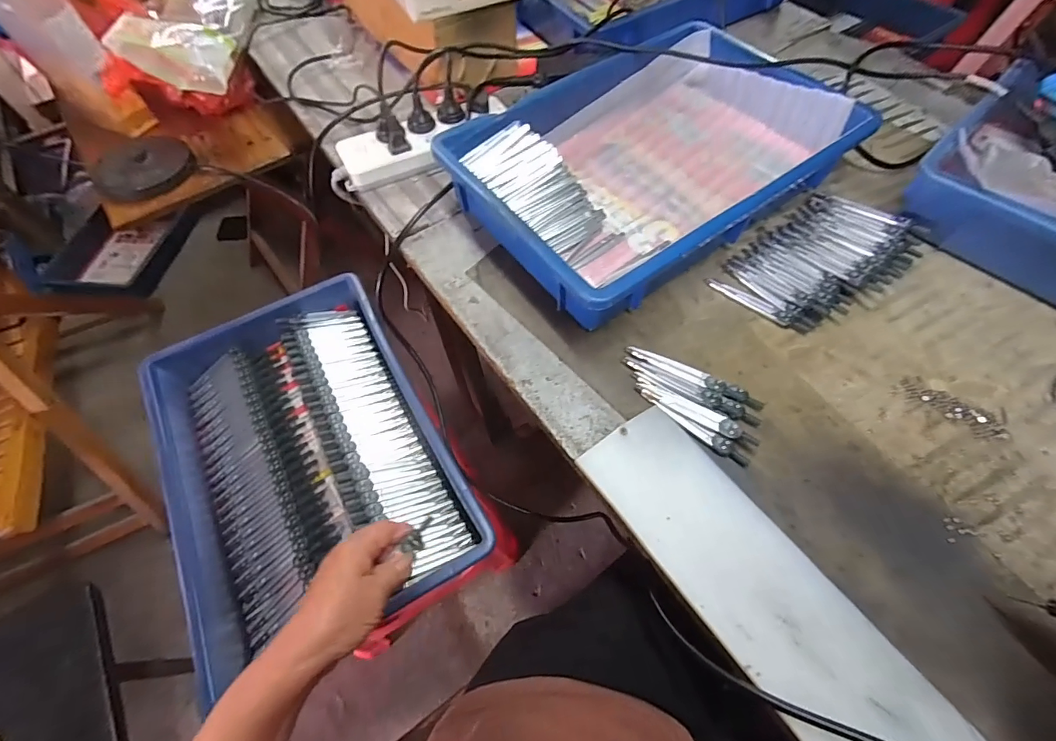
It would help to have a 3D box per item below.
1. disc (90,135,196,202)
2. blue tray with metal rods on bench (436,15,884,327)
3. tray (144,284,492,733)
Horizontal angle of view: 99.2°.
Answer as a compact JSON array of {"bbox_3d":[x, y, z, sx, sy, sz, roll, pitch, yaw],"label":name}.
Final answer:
[{"bbox_3d":[-0.635,-0.338,0.751,0.152,0.037,0.152,0,61,1],"label":"disc"},{"bbox_3d":[0.147,-0.252,0.526,0.427,0.063,0.292,-32,65,-16],"label":"blue tray with metal rods on bench"},{"bbox_3d":[-0.273,0.093,0.547,0.294,0.083,0.422,-28,64,-14],"label":"tray"}]

